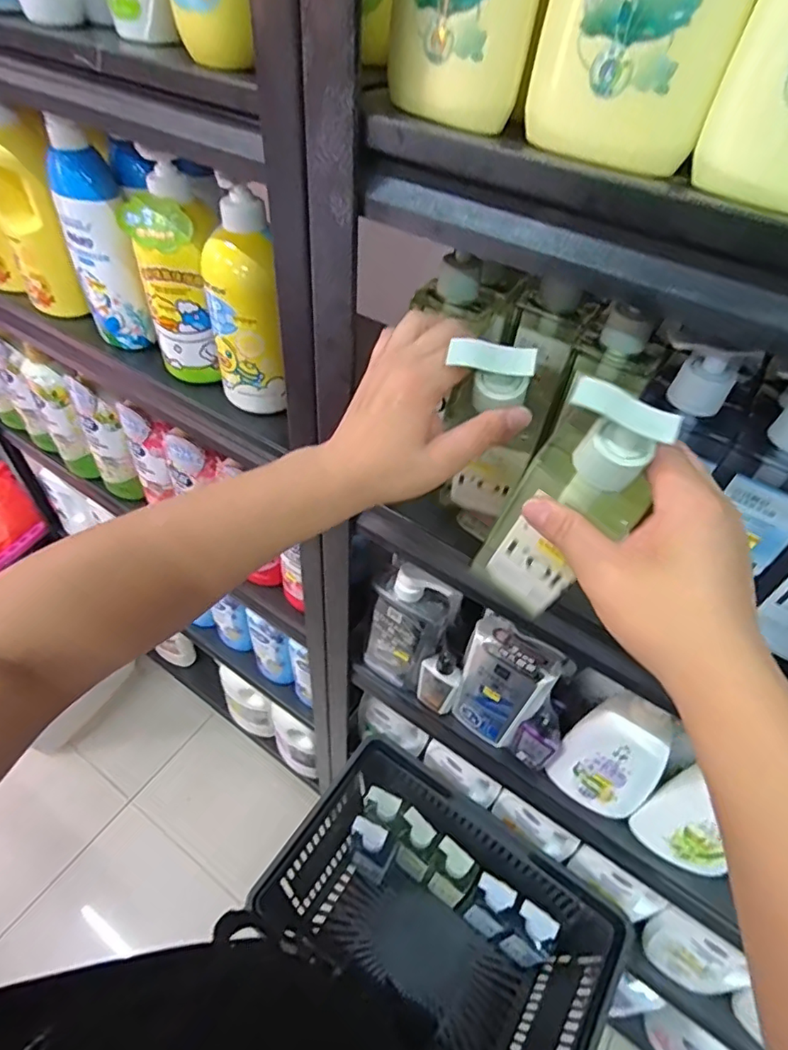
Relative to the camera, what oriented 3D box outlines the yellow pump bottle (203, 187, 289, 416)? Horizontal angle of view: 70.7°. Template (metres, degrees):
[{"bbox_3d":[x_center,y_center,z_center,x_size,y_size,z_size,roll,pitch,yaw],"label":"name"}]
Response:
[{"bbox_3d":[-0.147,-0.205,0.547,0.067,0.194,0.059,-8,49,-11],"label":"yellow pump bottle"}]

